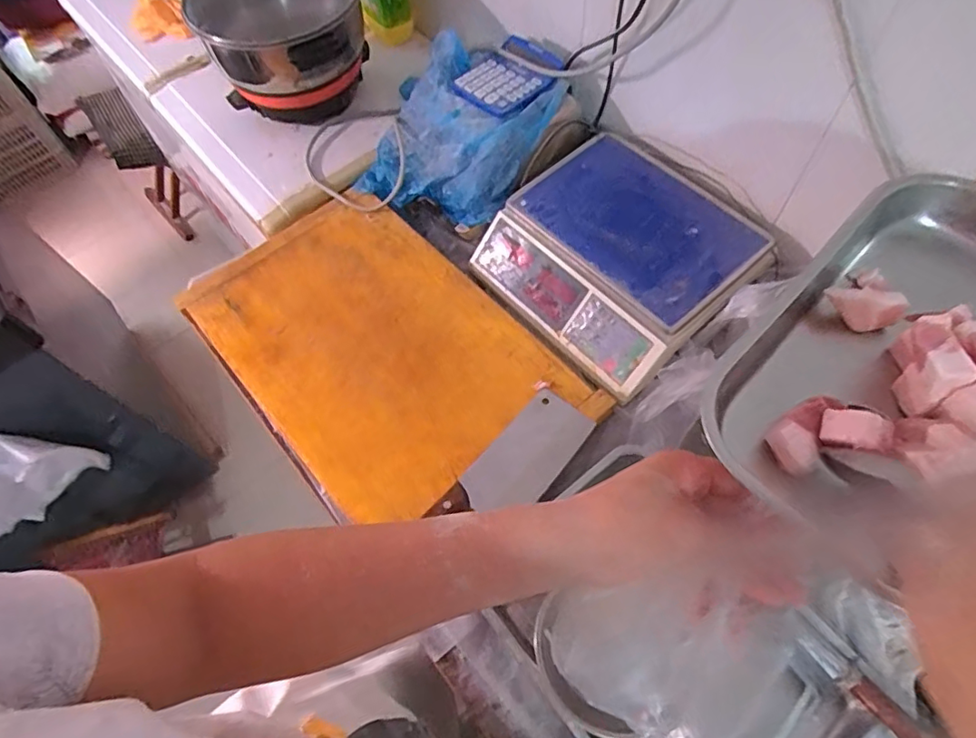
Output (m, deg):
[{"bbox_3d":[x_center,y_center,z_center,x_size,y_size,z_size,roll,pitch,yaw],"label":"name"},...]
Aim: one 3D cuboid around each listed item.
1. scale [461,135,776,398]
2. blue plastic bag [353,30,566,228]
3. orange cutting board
[{"bbox_3d":[0.192,-0.169,0.847,0.309,0.094,0.342,-36,65,-15],"label":"scale"},{"bbox_3d":[-0.047,-0.384,0.924,0.271,0.137,0.252,28,67,17],"label":"blue plastic bag"},{"bbox_3d":[-0.160,-0.044,0.839,0.383,0.030,0.545,-37,65,-16],"label":"orange cutting board"}]

